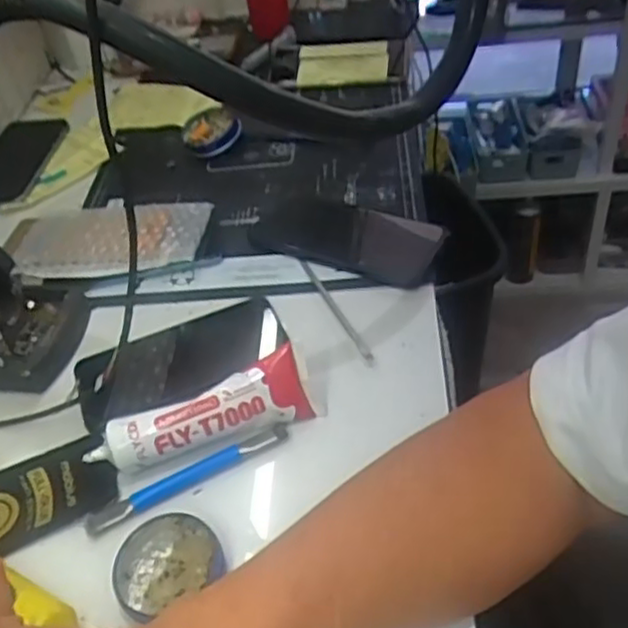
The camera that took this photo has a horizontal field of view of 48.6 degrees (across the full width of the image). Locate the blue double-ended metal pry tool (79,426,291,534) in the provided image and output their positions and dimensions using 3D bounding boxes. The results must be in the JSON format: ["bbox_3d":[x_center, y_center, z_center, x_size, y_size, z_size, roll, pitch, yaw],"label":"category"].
[{"bbox_3d":[-0.081,0.105,0.453,0.138,0.012,0.015,-24,46,-15],"label":"blue double-ended metal pry tool"}]

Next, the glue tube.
[{"bbox_3d":[-0.073,0.068,0.461,0.143,0.045,0.030,-22,46,-13],"label":"glue tube"}]

